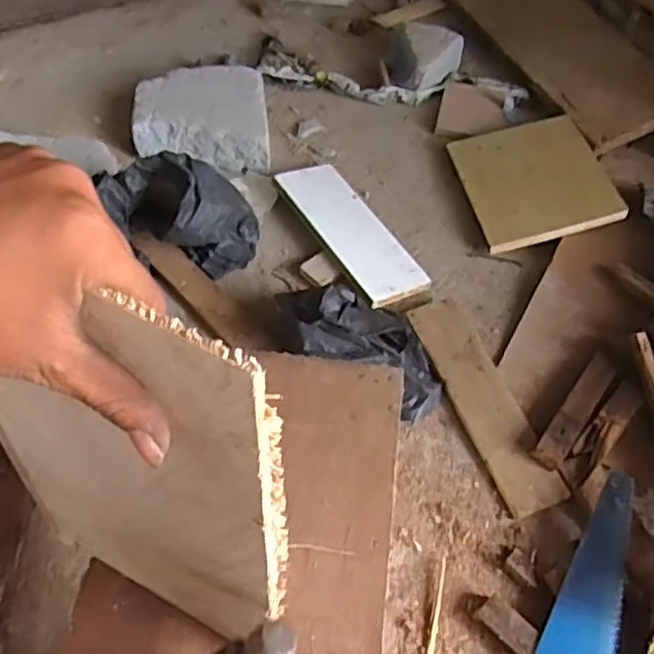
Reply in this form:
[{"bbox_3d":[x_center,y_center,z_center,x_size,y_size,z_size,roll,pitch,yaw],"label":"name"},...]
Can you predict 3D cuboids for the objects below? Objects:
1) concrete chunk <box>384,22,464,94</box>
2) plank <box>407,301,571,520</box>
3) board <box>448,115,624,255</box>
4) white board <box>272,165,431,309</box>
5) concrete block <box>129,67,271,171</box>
[{"bbox_3d":[0.157,-0.466,1.175,0.131,0.063,0.126,1,55,-2],"label":"concrete chunk"},{"bbox_3d":[0.192,0.088,0.845,0.072,0.015,0.289,-17,58,-13],"label":"plank"},{"bbox_3d":[0.307,-0.225,1.031,0.200,0.015,0.232,-13,56,1],"label":"board"},{"bbox_3d":[0.032,-0.136,0.964,0.101,0.021,0.262,-24,60,-18],"label":"white board"},{"bbox_3d":[-0.196,-0.328,1.072,0.204,0.063,0.191,-3,56,-5],"label":"concrete block"}]

